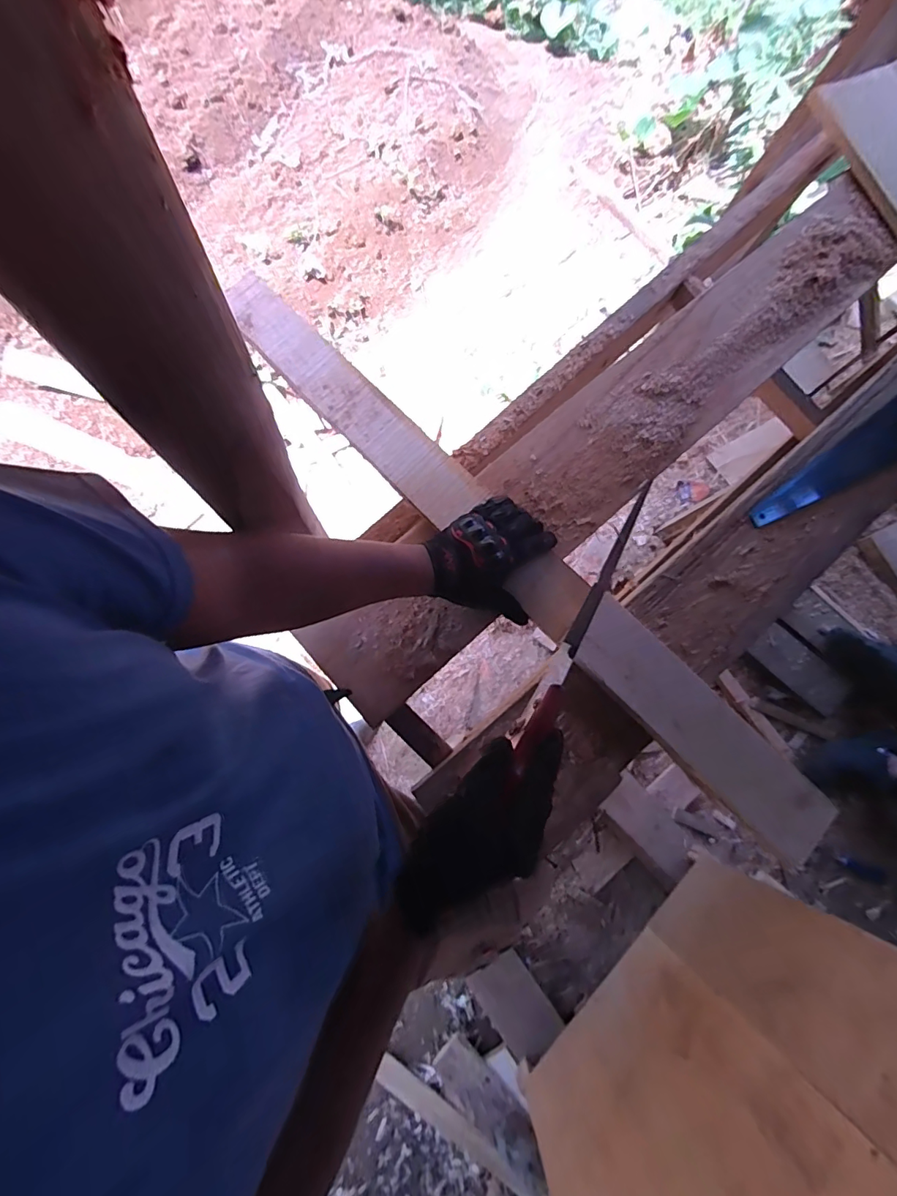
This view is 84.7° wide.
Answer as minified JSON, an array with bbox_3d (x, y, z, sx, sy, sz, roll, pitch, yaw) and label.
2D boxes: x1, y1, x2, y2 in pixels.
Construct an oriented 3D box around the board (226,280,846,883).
[{"bbox_3d":[0.078,-0.061,0.643,1.017,0.028,0.091,44,81,5],"label":"board"}]

